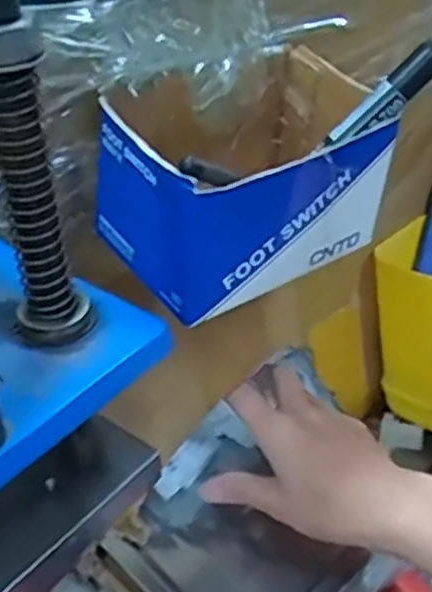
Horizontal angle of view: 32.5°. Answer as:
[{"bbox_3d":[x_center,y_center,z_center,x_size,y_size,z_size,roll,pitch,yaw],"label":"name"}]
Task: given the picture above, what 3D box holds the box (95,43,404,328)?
[{"bbox_3d":[0.016,-0.058,0.353,0.125,0.076,0.091,-23,42,-27],"label":"box"}]

